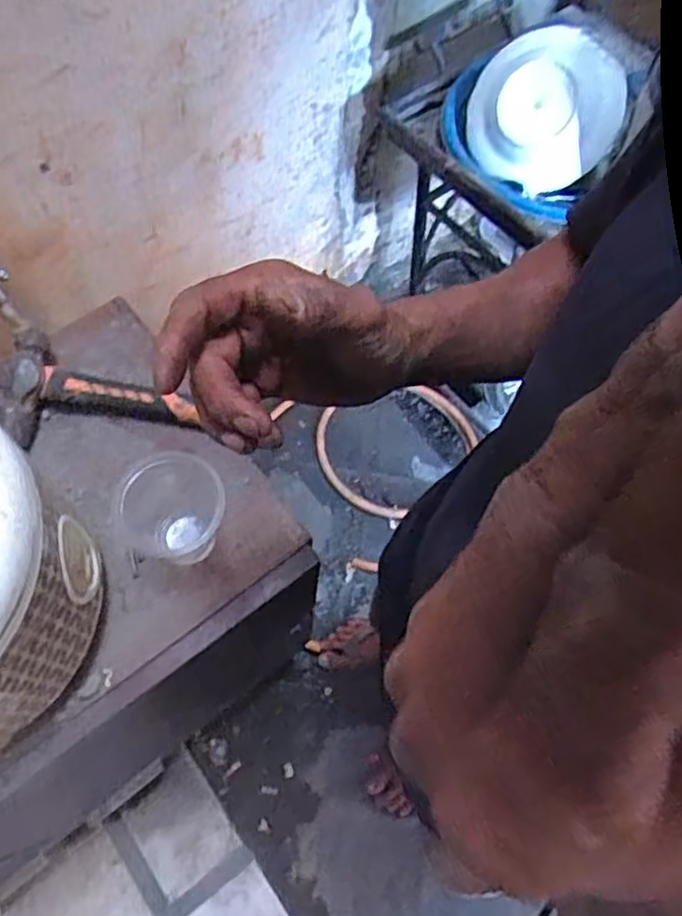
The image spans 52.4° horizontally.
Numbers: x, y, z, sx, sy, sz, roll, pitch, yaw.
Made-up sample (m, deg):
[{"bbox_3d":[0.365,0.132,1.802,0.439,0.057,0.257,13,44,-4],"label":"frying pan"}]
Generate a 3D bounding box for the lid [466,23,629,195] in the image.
[{"bbox_3d":[0.297,-0.520,1.027,0.222,0.047,0.217,2,97,17],"label":"lid"}]

